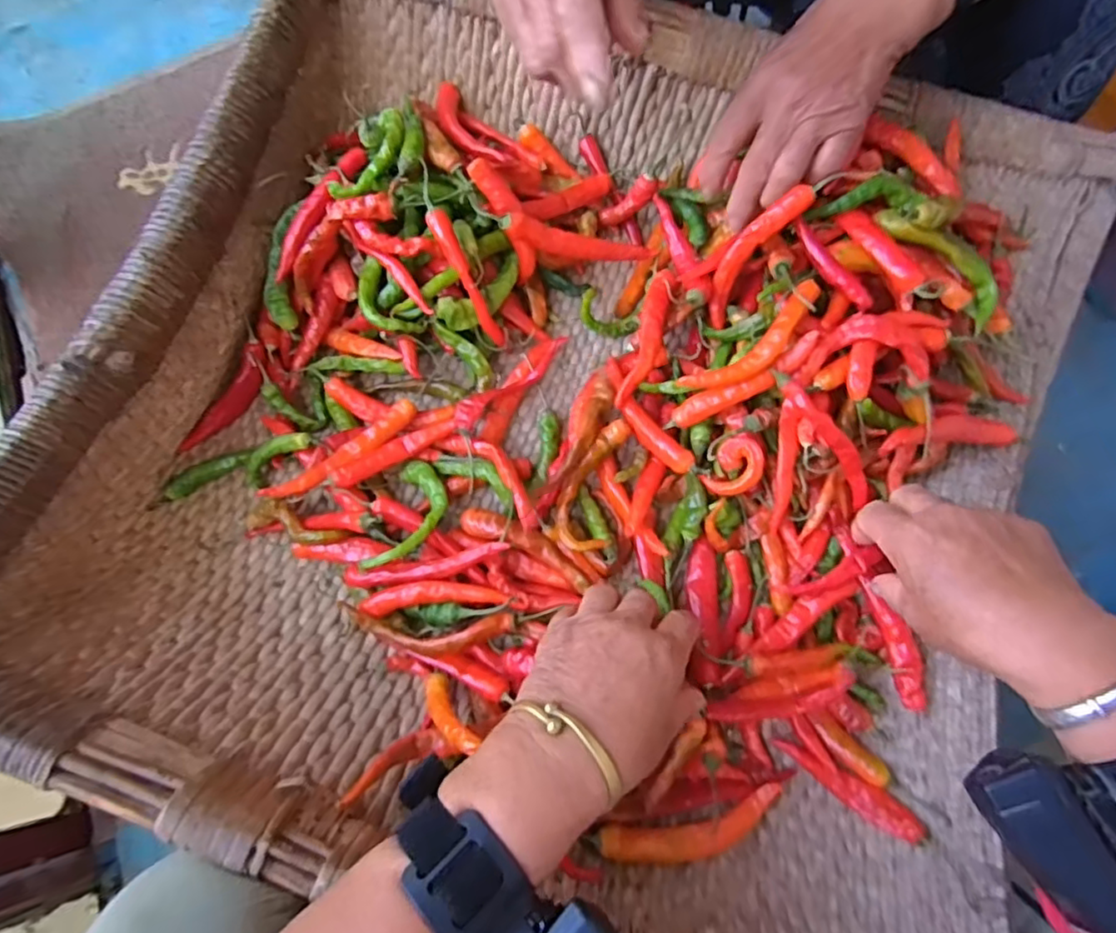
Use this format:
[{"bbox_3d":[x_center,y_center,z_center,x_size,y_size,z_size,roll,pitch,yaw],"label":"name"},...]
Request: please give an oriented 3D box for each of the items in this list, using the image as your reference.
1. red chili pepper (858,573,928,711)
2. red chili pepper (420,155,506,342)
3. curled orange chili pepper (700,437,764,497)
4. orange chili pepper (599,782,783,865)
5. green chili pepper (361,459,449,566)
[{"bbox_3d":[0.201,0.103,0.373,0.019,0.009,0.078,-14,71,-4],"label":"red chili pepper"},{"bbox_3d":[-0.067,-0.138,0.418,0.015,0.017,0.124,-29,113,-8],"label":"red chili pepper"},{"bbox_3d":[0.114,0.001,0.398,0.030,0.011,0.041,43,116,27],"label":"curled orange chili pepper"},{"bbox_3d":[0.075,0.200,0.342,0.102,0.020,0.026,-12,71,-3],"label":"orange chili pepper"},{"bbox_3d":[-0.097,0.033,0.413,0.040,0.015,0.078,13,59,6],"label":"green chili pepper"}]

